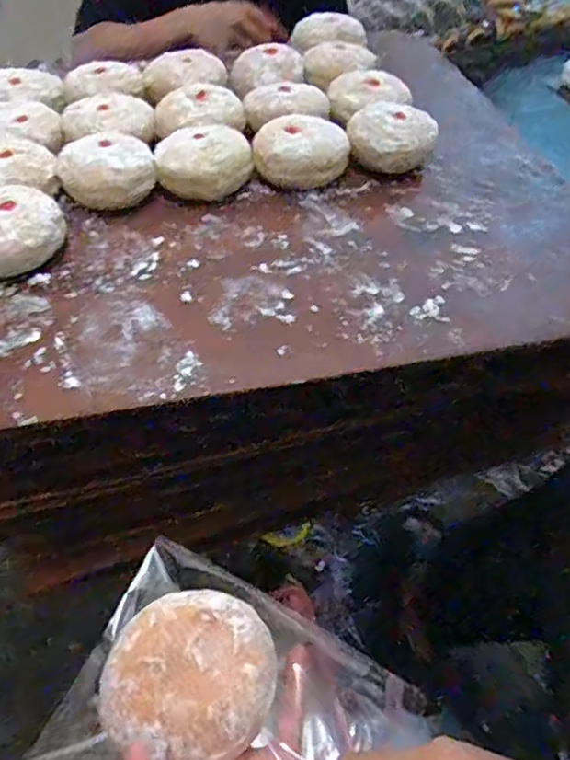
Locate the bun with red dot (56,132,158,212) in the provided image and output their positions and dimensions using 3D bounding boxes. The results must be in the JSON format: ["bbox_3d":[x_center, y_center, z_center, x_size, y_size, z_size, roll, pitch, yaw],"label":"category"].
[{"bbox_3d":[-0.159,-0.187,0.550,0.080,0.046,0.077,-24,52,-16],"label":"bun with red dot"}]

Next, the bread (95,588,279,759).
[{"bbox_3d":[-0.049,0.148,0.308,0.085,0.017,0.082,-2,49,2],"label":"bread"}]

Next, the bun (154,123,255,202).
[{"bbox_3d":[-0.076,-0.204,0.566,0.086,0.044,0.079,9,51,10],"label":"bun"}]

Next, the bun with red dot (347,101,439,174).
[{"bbox_3d":[0.106,-0.237,0.586,0.075,0.043,0.079,-2,49,2],"label":"bun with red dot"}]

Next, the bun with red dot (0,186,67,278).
[{"bbox_3d":[-0.223,-0.117,0.491,0.085,0.048,0.078,-11,50,-6],"label":"bun with red dot"}]

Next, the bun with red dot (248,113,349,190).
[{"bbox_3d":[0.018,-0.215,0.572,0.087,0.044,0.072,-27,53,-19],"label":"bun with red dot"}]

